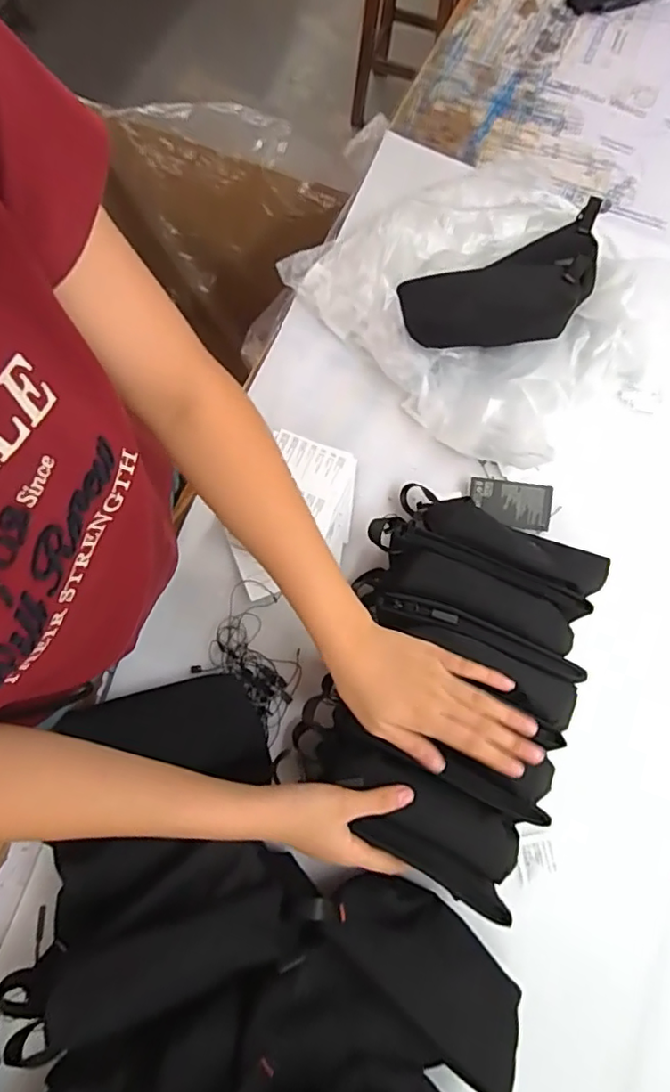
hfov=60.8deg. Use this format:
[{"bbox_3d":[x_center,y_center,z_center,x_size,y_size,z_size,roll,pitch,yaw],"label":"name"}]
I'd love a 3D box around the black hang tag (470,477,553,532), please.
[{"bbox_3d":[0.188,-0.045,0.614,0.086,0.004,0.048,8,90,0],"label":"black hang tag"}]

